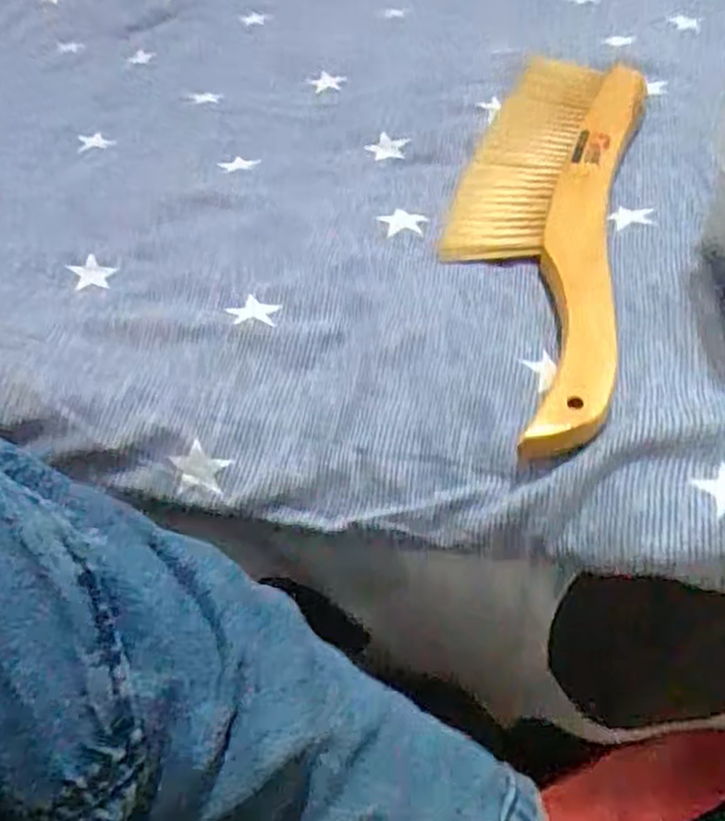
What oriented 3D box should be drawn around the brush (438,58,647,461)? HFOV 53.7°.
[{"bbox_3d":[0.117,-0.134,0.468,0.114,0.039,0.387,10,50,15],"label":"brush"}]

